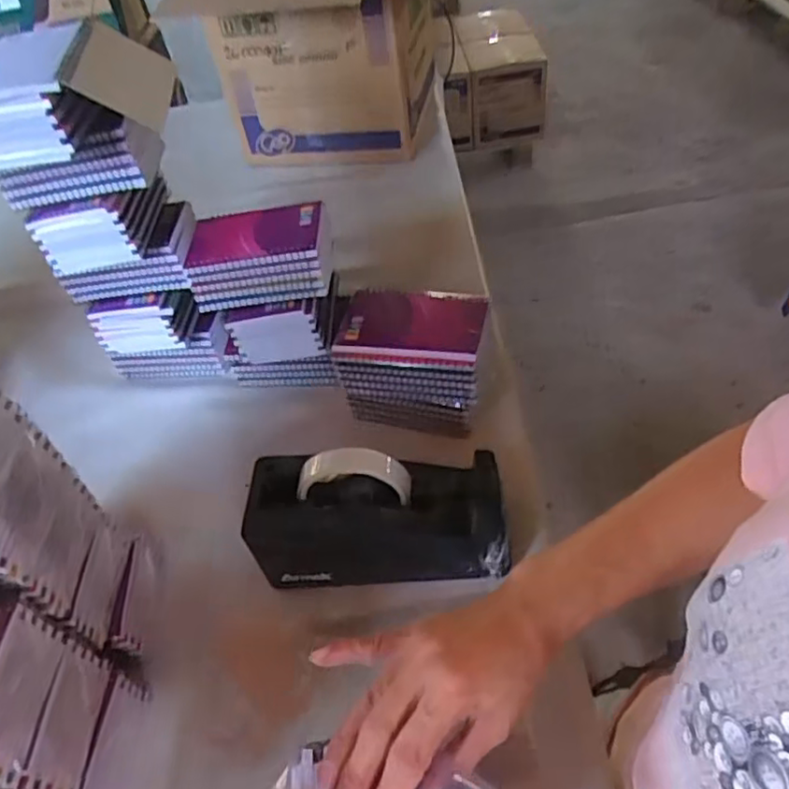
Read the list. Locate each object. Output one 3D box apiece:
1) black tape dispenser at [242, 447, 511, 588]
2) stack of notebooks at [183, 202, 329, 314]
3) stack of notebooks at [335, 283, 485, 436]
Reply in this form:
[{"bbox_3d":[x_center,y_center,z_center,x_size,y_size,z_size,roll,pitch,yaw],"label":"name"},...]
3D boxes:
[{"bbox_3d":[-0.013,0.097,0.525,0.202,0.122,0.081,-5,47,4],"label":"black tape dispenser"},{"bbox_3d":[-0.131,-0.139,0.636,0.140,0.061,0.090,-8,46,1],"label":"stack of notebooks"},{"bbox_3d":[0.017,-0.028,0.622,0.135,0.113,0.093,4,48,13],"label":"stack of notebooks"}]

